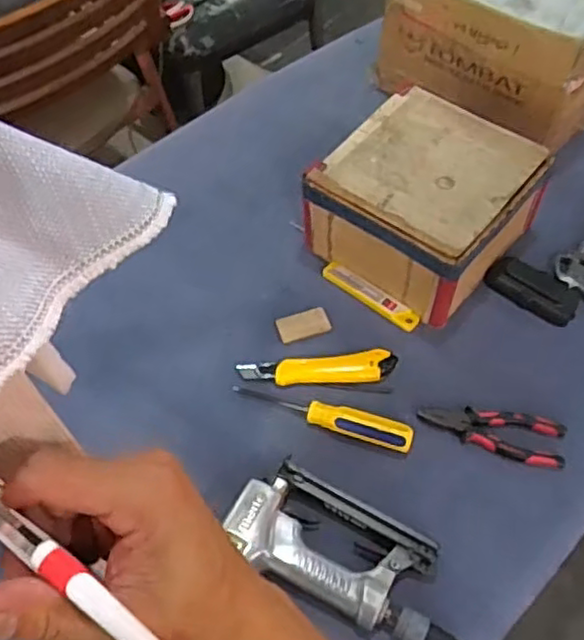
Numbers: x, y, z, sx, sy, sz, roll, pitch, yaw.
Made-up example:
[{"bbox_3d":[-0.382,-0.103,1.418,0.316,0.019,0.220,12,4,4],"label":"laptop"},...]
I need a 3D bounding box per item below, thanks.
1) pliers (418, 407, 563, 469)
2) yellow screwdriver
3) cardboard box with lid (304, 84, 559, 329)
[{"bbox_3d":[0.218,0.121,0.730,0.156,0.026,0.054,9,58,3],"label":"pliers"},{"bbox_3d":[0.033,0.102,0.735,0.197,0.029,0.028,16,59,7],"label":"yellow screwdriver"},{"bbox_3d":[0.163,-0.147,0.842,0.220,0.116,0.227,36,63,20],"label":"cardboard box with lid"}]

